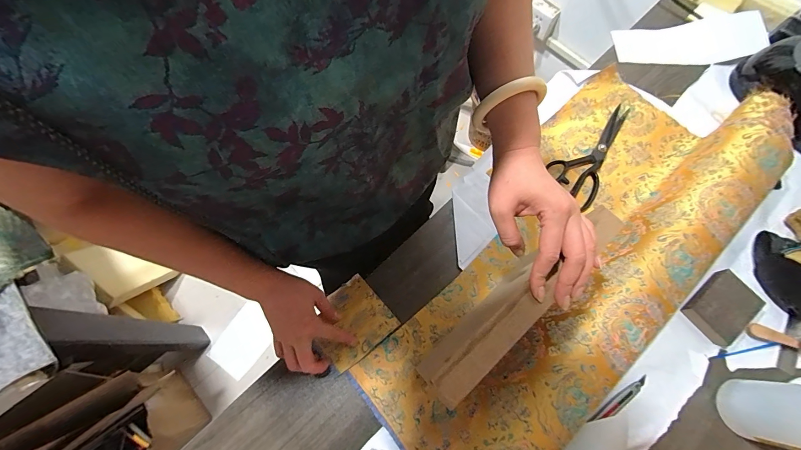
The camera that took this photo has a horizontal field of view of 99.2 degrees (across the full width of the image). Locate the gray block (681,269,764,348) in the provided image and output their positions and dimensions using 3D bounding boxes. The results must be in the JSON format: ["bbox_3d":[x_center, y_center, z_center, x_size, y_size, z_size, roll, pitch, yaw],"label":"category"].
[{"bbox_3d":[0.503,0.125,0.532,0.102,0.025,0.071,-37,75,-14],"label":"gray block"}]

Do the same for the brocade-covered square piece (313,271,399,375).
[{"bbox_3d":[-0.079,0.150,0.534,0.113,0.011,0.106,-38,75,-14],"label":"brocade-covered square piece"}]

